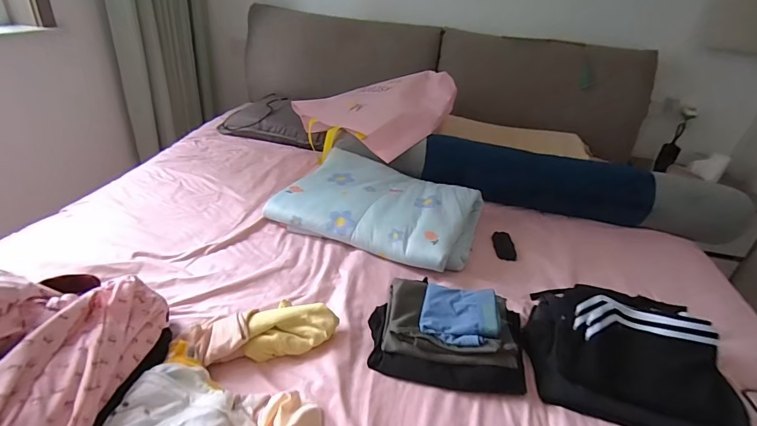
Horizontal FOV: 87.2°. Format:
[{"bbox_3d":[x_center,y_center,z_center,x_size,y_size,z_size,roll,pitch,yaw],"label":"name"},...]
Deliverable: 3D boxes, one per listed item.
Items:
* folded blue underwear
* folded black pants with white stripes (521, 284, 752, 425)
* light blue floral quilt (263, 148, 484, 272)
[{"bbox_3d":[0.156,0.188,0.751,0.143,0.036,0.129,12,30,9],"label":"folded blue underwear"},{"bbox_3d":[0.456,0.239,0.729,0.331,0.124,0.254,15,31,15],"label":"folded black pants with white stripes"},{"bbox_3d":[0.001,-0.019,1.098,0.531,0.107,0.351,16,31,16],"label":"light blue floral quilt"}]

